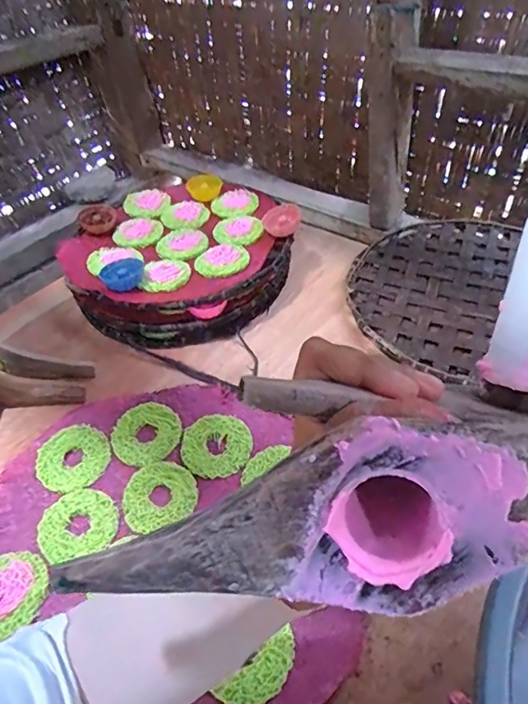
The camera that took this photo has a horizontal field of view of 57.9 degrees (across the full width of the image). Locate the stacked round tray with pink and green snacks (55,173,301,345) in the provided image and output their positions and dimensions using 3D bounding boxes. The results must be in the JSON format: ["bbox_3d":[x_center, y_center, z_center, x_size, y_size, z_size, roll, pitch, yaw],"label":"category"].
[{"bbox_3d":[-0.134,-0.157,0.783,0.340,0.098,0.333,-3,45,3],"label":"stacked round tray with pink and green snacks"}]

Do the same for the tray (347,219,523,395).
[{"bbox_3d":[0.329,-0.092,0.716,0.380,0.017,0.385,-3,45,3],"label":"tray"}]

